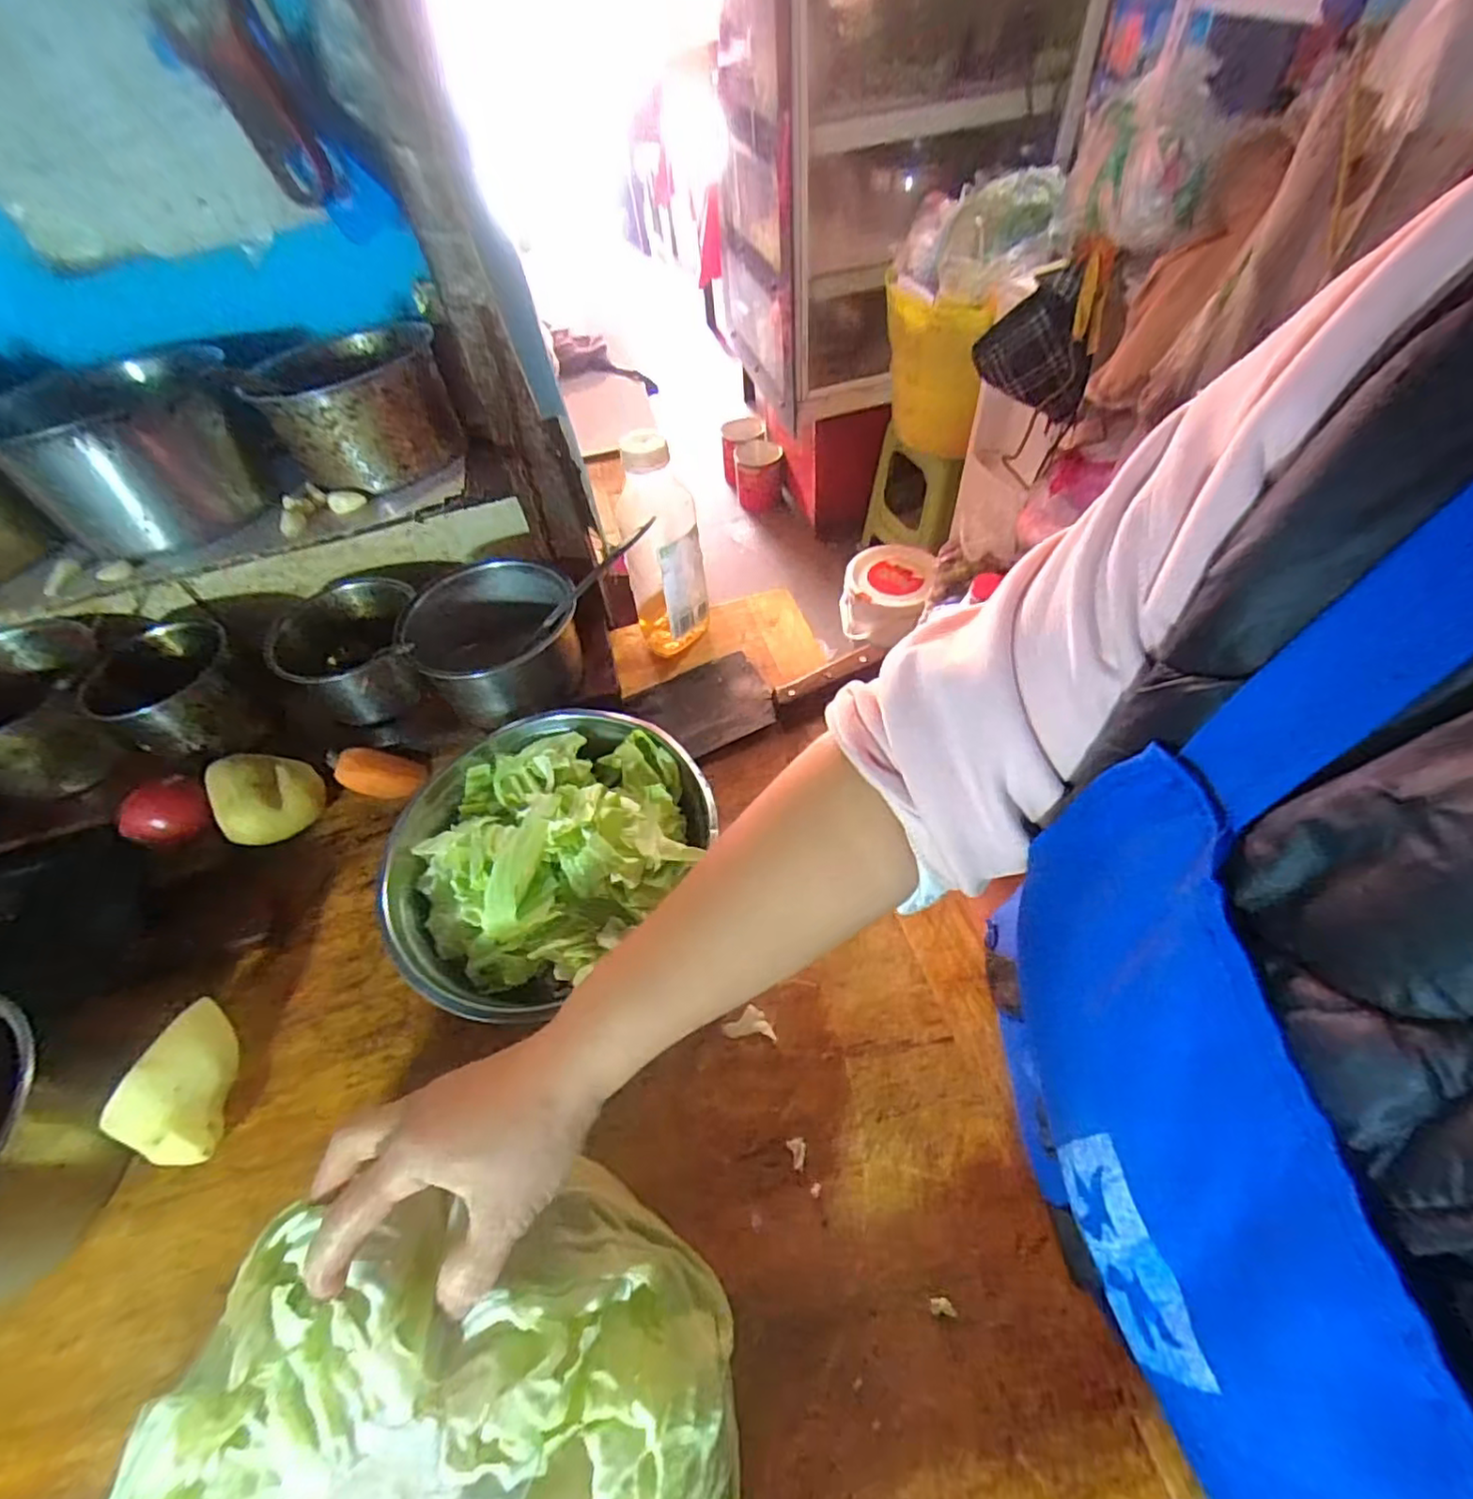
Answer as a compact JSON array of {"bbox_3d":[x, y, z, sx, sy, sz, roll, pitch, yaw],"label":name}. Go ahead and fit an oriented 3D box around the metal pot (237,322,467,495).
[{"bbox_3d":[-0.273,-0.250,0.482,0.126,0.068,0.127,-17,53,-8],"label":"metal pot"}]

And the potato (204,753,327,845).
[{"bbox_3d":[-0.388,0.040,0.561,0.073,0.060,0.072,-22,54,-12],"label":"potato"}]

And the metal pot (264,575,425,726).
[{"bbox_3d":[-0.357,-0.093,0.632,0.111,0.079,0.130,-12,53,-4],"label":"metal pot"}]

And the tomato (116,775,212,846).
[{"bbox_3d":[-0.463,0.057,0.554,0.058,0.044,0.061,-2,54,3],"label":"tomato"}]

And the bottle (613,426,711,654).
[{"bbox_3d":[-0.065,-0.184,0.615,0.068,0.205,0.057,-25,54,-13],"label":"bottle"}]

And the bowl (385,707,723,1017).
[{"bbox_3d":[-0.163,0.059,0.518,0.239,0.087,0.233,-3,52,3],"label":"bowl"}]

